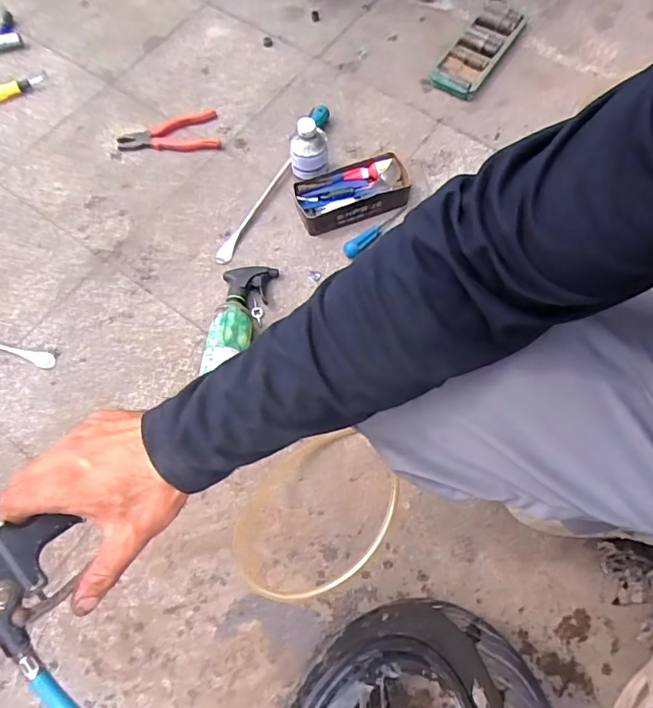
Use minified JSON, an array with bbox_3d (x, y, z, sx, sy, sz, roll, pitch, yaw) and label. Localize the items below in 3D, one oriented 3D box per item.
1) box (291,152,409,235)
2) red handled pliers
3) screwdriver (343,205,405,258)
[{"bbox_3d":[0.047,-0.279,0.847,0.201,0.046,0.094,-21,69,-6],"label":"box"},{"bbox_3d":[-0.297,-0.410,0.915,0.185,0.026,0.077,-10,68,-2],"label":"red handled pliers"},{"bbox_3d":[0.086,-0.211,0.834,0.145,0.023,0.027,-43,73,-14],"label":"screwdriver"}]

